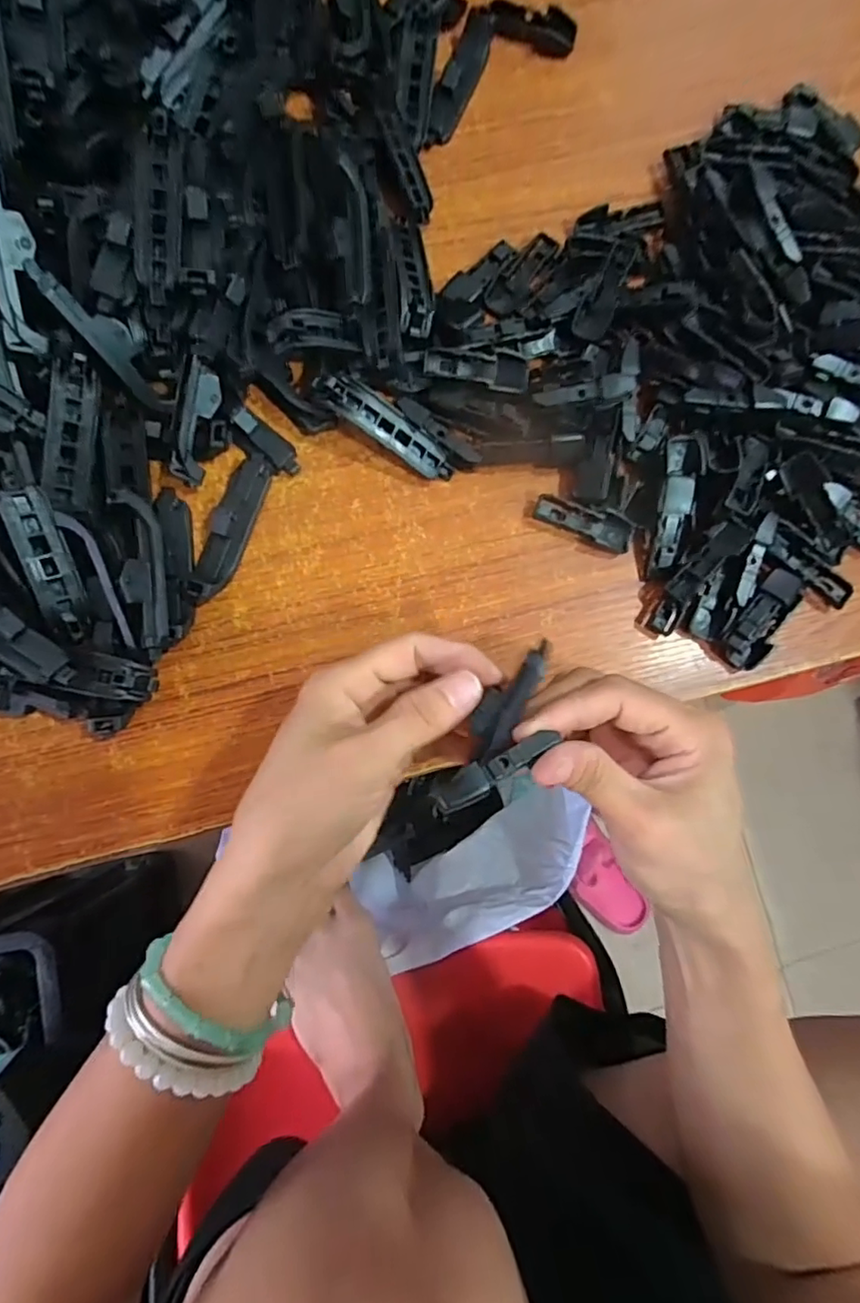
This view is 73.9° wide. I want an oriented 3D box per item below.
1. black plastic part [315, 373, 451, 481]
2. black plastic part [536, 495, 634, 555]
[{"bbox_3d":[-0.020,-0.109,0.279,0.075,0.009,0.018,31,82,-22],"label":"black plastic part"},{"bbox_3d":[0.079,-0.065,0.293,0.052,0.008,0.014,20,83,-1],"label":"black plastic part"}]

